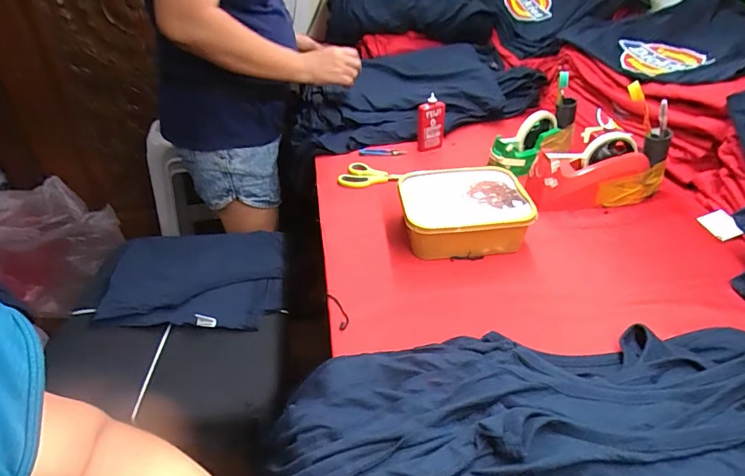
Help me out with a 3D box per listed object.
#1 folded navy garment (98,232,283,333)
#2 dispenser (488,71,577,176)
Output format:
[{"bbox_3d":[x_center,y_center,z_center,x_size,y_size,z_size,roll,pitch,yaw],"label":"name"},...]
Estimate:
[{"bbox_3d":[-0.343,0.071,0.857,0.325,0.050,0.255,-4,38,-9],"label":"folded navy garment"},{"bbox_3d":[0.328,-0.213,0.859,0.217,0.128,0.070,-37,48,-8],"label":"dispenser"}]

